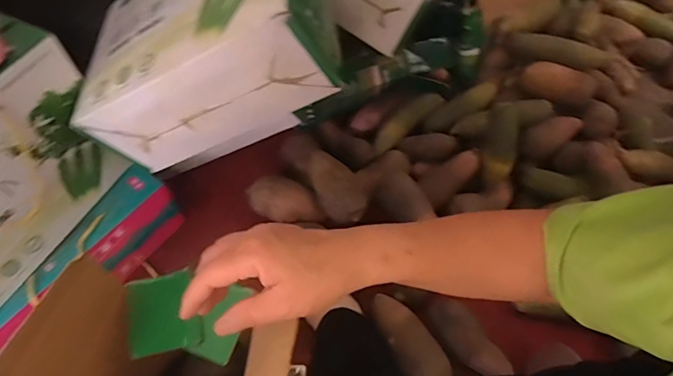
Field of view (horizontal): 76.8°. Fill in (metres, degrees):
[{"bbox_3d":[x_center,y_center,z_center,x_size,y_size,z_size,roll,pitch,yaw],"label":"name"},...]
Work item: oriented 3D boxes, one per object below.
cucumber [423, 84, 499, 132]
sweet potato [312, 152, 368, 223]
[{"bbox_3d":[0.272,-0.177,0.933,0.164,0.041,0.043,-31,54,28],"label":"cucumber"},{"bbox_3d":[-0.003,-0.008,0.805,0.081,0.053,0.155,-26,62,-18],"label":"sweet potato"}]

